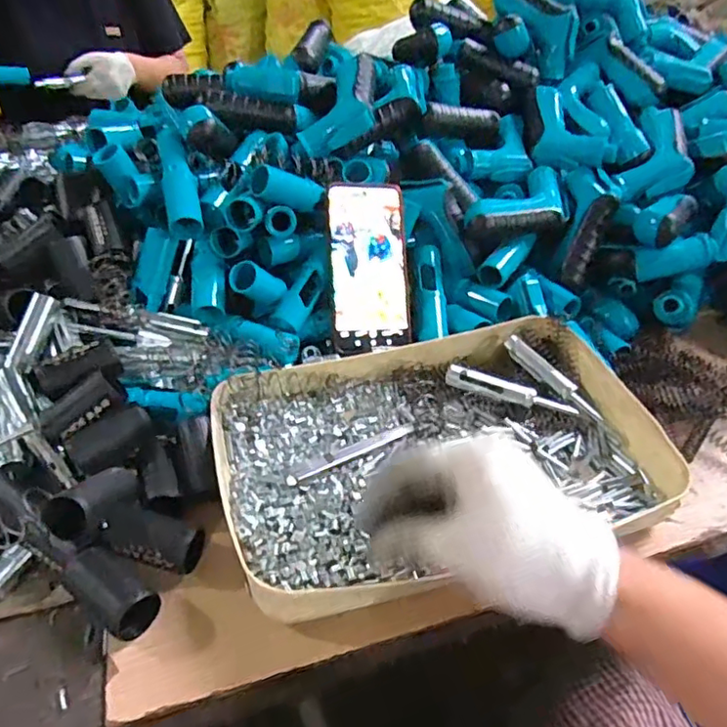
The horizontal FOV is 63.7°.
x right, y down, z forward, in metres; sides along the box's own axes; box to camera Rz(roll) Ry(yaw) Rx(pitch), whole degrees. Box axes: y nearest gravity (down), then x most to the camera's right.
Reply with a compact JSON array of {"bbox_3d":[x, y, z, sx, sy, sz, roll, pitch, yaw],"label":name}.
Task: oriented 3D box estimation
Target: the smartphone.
[{"bbox_3d":[0.006,-0.095,0.571,0.080,0.163,0.006,-4,-4,-14],"label":"smartphone"}]

